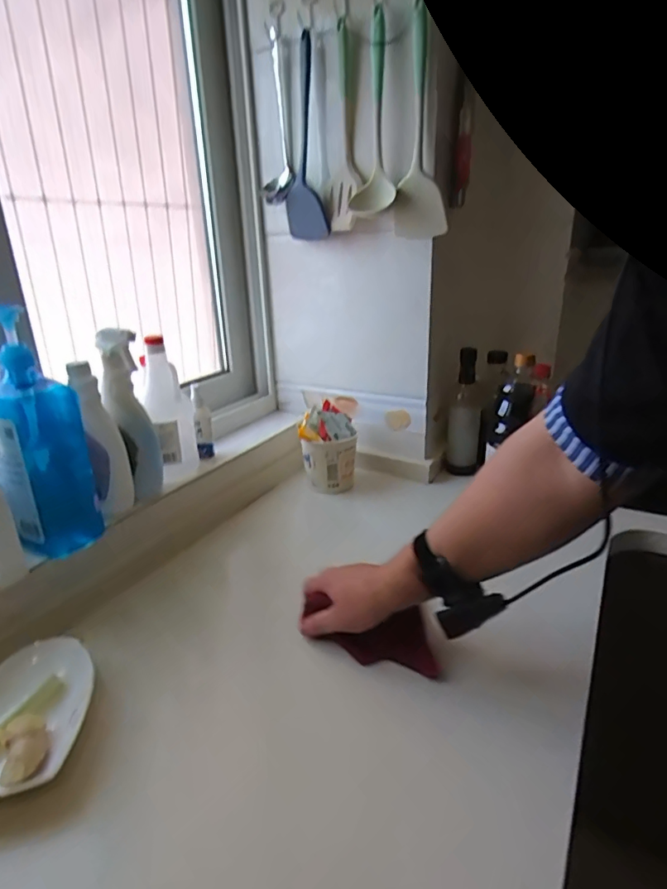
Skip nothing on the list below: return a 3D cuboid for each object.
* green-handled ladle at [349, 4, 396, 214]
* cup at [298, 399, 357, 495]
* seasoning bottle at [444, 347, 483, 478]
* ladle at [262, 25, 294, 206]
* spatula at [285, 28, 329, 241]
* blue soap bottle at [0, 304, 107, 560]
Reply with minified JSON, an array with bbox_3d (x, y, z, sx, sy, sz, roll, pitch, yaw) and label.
[{"bbox_3d":[0.059,-0.523,0.811,0.069,0.281,0.047,-2,20,4],"label":"green-handled ladle"},{"bbox_3d":[-0.009,0.008,0.979,0.108,0.147,0.087,-3,20,-1],"label":"cup"},{"bbox_3d":[0.260,-0.064,1.015,0.069,0.247,0.063,3,21,16],"label":"seasoning bottle"},{"bbox_3d":[-0.109,-0.575,0.915,0.054,0.261,0.085,-5,20,-6],"label":"ladle"},{"bbox_3d":[-0.052,-0.521,0.888,0.072,0.304,0.028,-1,20,6],"label":"spatula"},{"bbox_3d":[-0.353,-0.007,0.610,0.105,0.283,0.066,-12,22,-24],"label":"blue soap bottle"}]

